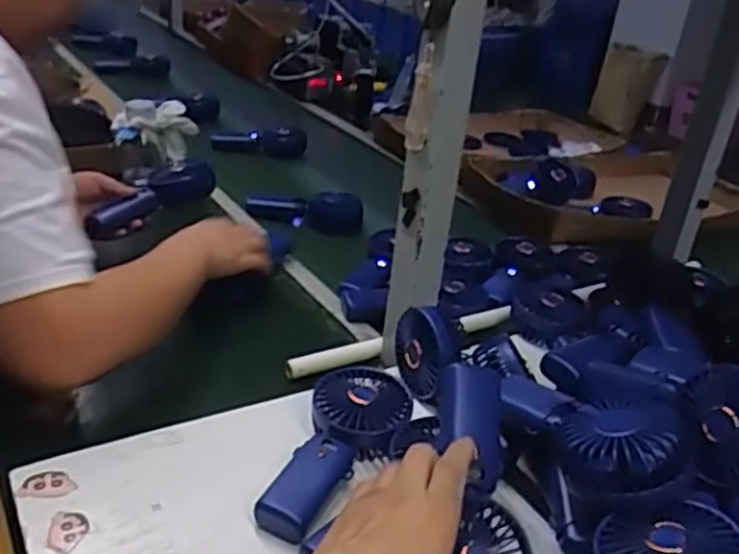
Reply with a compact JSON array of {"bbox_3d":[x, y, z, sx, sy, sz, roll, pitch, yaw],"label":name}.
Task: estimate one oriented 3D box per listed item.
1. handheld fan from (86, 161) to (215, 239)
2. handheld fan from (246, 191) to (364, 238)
[{"bbox_3d":[-0.285,-0.100,0.956,0.177,0.052,0.040,-32,44,-31],"label":"handheld fan"},{"bbox_3d":[-0.103,-0.102,1.159,0.179,0.068,0.049,3,27,-7],"label":"handheld fan"}]

